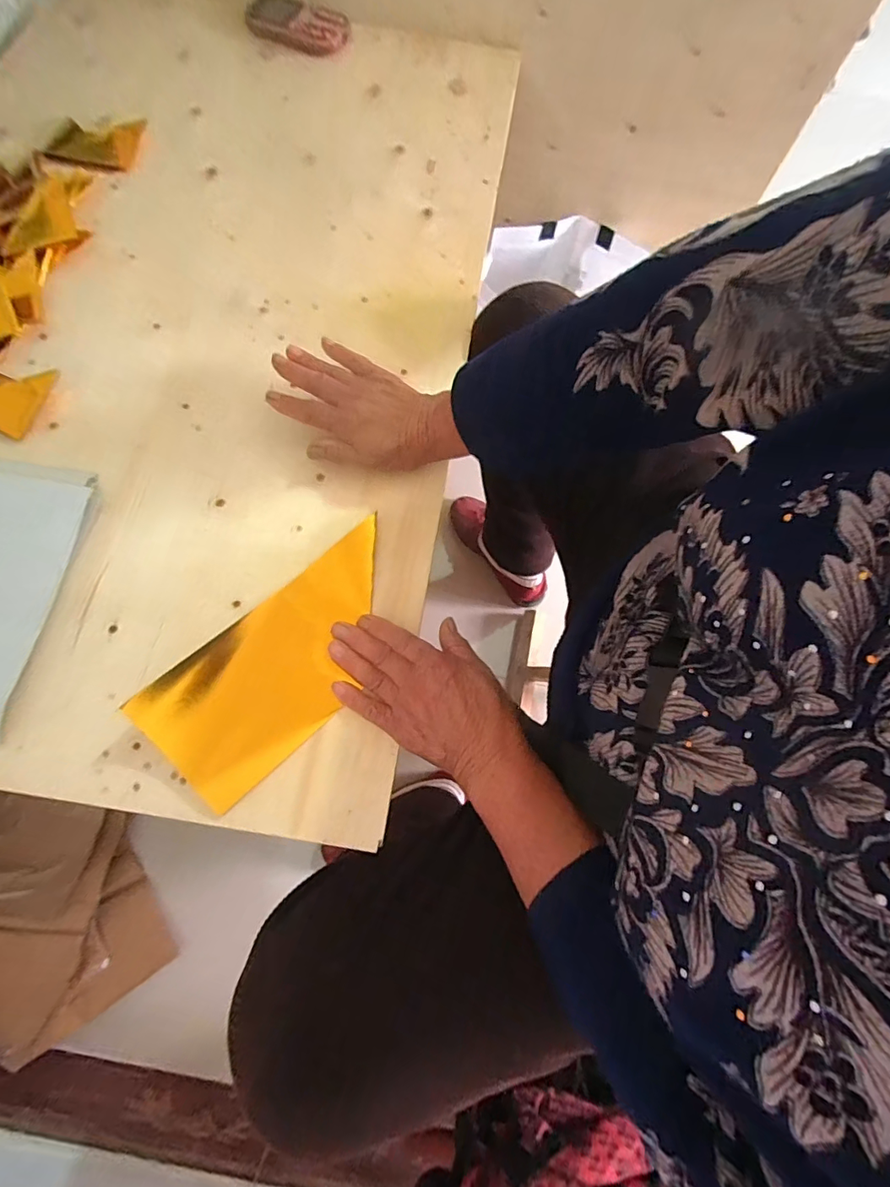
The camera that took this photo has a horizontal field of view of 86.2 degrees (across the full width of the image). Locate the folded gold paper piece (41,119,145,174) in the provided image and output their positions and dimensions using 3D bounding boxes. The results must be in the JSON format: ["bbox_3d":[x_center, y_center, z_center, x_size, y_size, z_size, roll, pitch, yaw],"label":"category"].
[{"bbox_3d":[-0.406,-0.517,0.549,0.106,0.013,0.069,-3,73,-3],"label":"folded gold paper piece"}]

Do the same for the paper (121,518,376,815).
[{"bbox_3d":[-0.120,0.051,0.387,0.226,0.010,0.105,-42,93,-19],"label":"paper"}]

